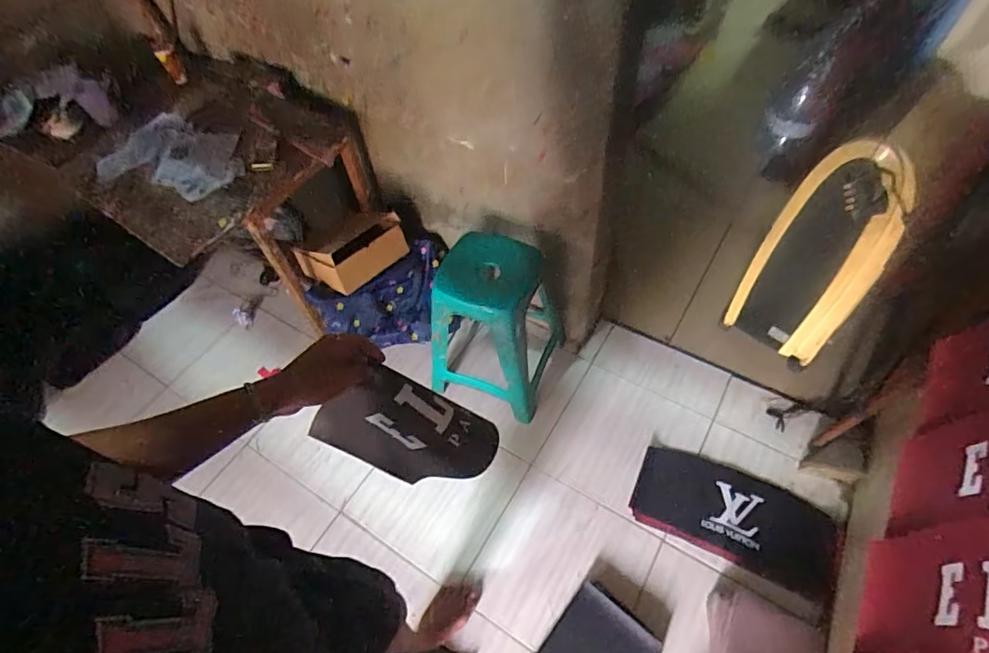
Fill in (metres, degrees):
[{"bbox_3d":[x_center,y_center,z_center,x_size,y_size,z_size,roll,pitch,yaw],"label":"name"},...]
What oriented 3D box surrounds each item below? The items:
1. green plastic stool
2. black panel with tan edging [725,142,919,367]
[{"bbox_3d":[-0.005,0.004,1.503,0.358,0.424,0.341,15,60,13],"label":"green plastic stool"},{"bbox_3d":[0.809,-0.156,1.276,0.276,0.683,0.052,34,66,23],"label":"black panel with tan edging"}]

